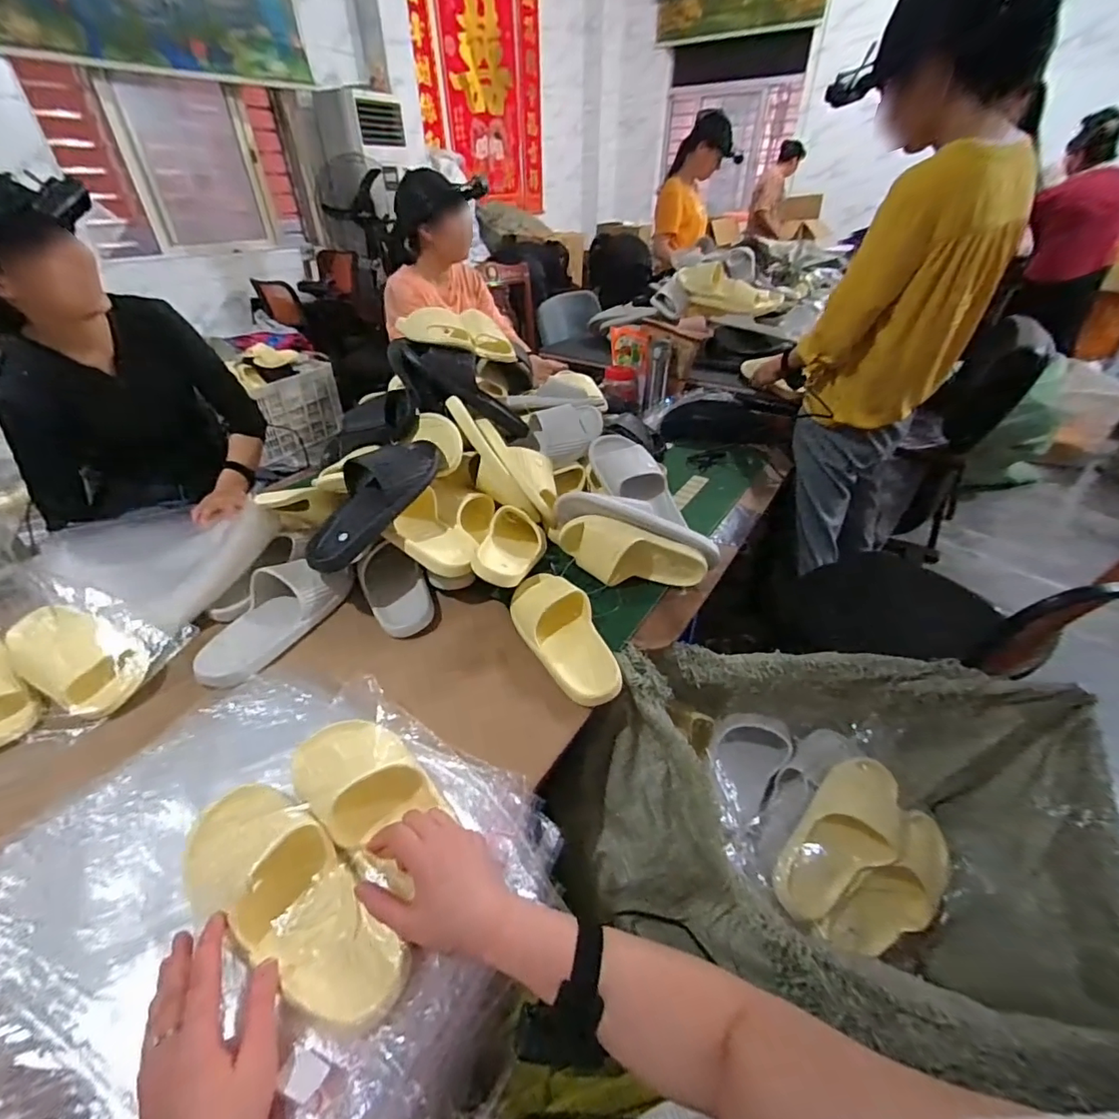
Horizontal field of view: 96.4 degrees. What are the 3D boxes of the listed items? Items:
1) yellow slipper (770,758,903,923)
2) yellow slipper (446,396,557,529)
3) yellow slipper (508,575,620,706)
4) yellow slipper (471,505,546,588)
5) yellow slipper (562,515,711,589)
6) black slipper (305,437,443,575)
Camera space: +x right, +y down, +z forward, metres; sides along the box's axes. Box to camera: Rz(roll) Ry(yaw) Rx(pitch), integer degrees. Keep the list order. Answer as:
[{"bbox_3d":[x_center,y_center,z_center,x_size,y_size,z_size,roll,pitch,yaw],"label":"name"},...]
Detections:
[{"bbox_3d":[0.401,0.390,0.706,0.256,0.087,0.111,-26,43,-30],"label":"yellow slipper"},{"bbox_3d":[-0.100,-0.178,0.932,0.286,0.082,0.103,48,48,0],"label":"yellow slipper"},{"bbox_3d":[0.005,0.101,0.740,0.098,0.061,0.263,-20,41,-25],"label":"yellow slipper"},{"bbox_3d":[-0.082,-0.038,0.871,0.105,0.086,0.254,0,22,1],"label":"yellow slipper"},{"bbox_3d":[0.117,-0.007,0.839,0.250,0.101,0.065,11,38,15],"label":"yellow slipper"},{"bbox_3d":[-0.294,-0.100,0.788,0.109,0.087,0.274,27,73,32],"label":"black slipper"}]

